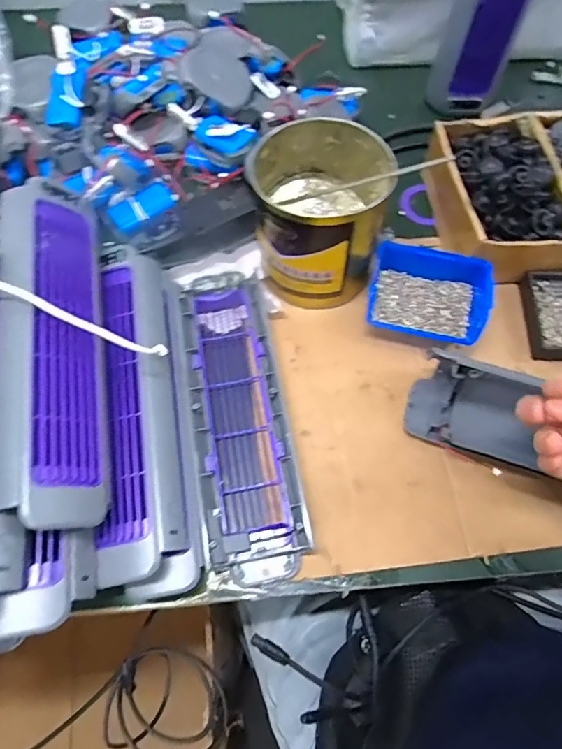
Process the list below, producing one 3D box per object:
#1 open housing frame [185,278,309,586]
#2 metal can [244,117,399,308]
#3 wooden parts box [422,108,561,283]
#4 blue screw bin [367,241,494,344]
[{"bbox_3d":[-0.037,0.029,0.436,0.077,0.025,0.293,-9,66,-5],"label":"open housing frame"},{"bbox_3d":[0.036,-0.155,0.457,0.119,0.110,0.130,0,66,-1],"label":"metal can"},{"bbox_3d":[0.274,-0.186,0.496,0.211,0.070,0.186,-7,66,-4],"label":"wooden parts box"},{"bbox_3d":[0.141,-0.075,0.469,0.113,0.046,0.084,16,66,6],"label":"blue screw bin"}]

